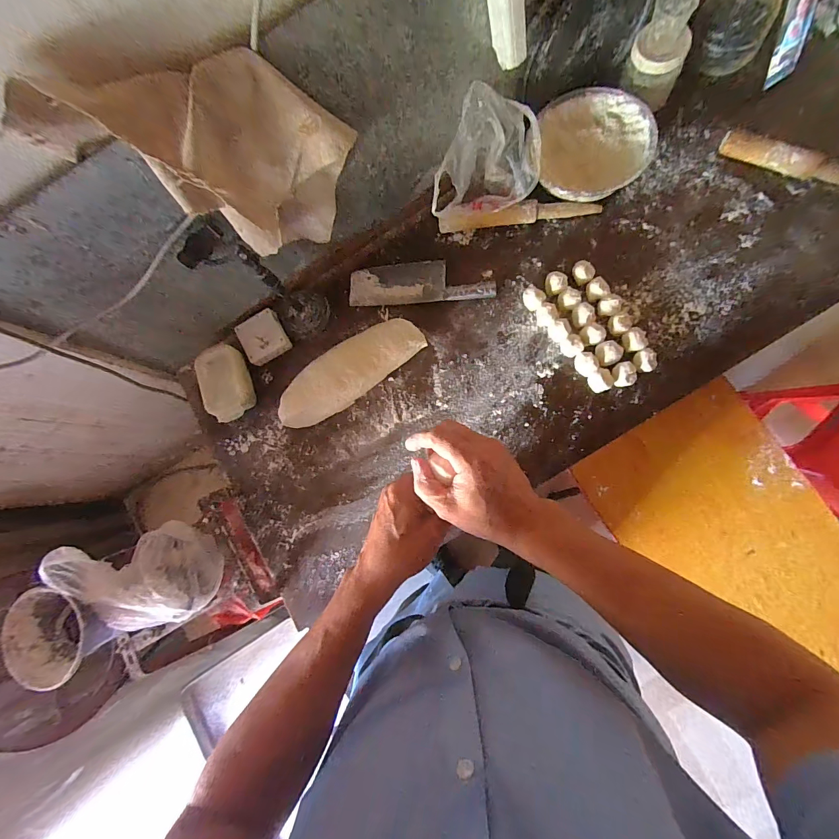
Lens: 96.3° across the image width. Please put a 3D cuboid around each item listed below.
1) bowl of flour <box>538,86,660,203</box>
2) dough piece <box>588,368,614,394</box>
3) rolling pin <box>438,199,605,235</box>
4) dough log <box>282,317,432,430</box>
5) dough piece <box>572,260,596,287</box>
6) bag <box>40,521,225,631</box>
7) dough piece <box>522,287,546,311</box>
[{"bbox_3d":[0.335,-0.520,0.719,0.193,0.049,0.222,-1,87,6],"label":"bowl of flour"},{"bbox_3d":[0.331,-0.071,0.684,0.043,0.025,0.038,-32,80,3],"label":"dough piece"},{"bbox_3d":[0.192,-0.404,0.737,0.300,0.028,0.032,-3,86,5],"label":"rolling pin"},{"bbox_3d":[-0.138,-0.094,0.722,0.302,0.069,0.102,-37,80,2],"label":"dough log"},{"bbox_3d":[0.309,-0.277,0.714,0.036,0.034,0.041,-29,80,3],"label":"dough piece"},{"bbox_3d":[-0.414,0.242,0.568,0.150,0.132,0.143,-14,81,6],"label":"bag"},{"bbox_3d":[0.216,-0.230,0.715,0.041,0.039,0.031,40,90,11],"label":"dough piece"}]

